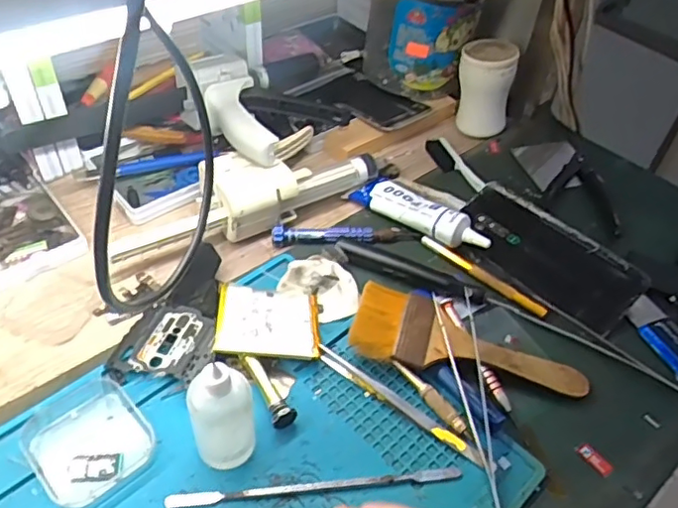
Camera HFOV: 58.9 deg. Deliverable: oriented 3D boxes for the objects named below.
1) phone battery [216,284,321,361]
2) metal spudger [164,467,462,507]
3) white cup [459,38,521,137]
[{"bbox_3d":[-0.049,0.046,0.422,0.070,0.008,0.060,7,45,-11],"label":"phone battery"},{"bbox_3d":[-0.013,0.137,0.355,0.172,0.008,0.008,-1,47,-8],"label":"metal spudger"},{"bbox_3d":[0.148,-0.172,0.612,0.059,0.083,0.052,20,48,11],"label":"white cup"}]

